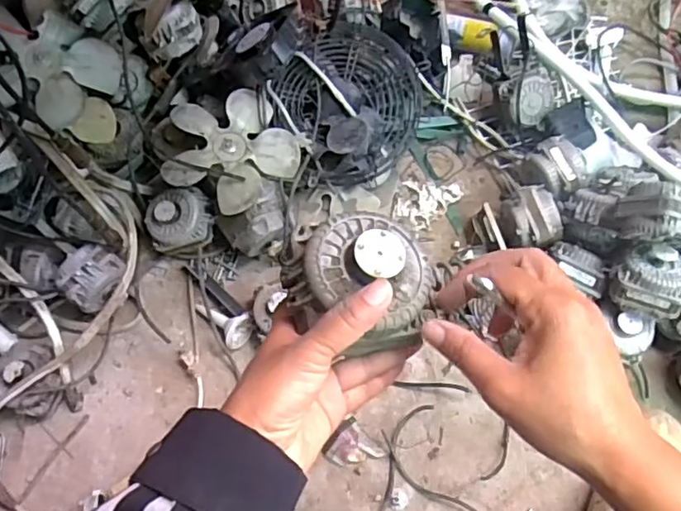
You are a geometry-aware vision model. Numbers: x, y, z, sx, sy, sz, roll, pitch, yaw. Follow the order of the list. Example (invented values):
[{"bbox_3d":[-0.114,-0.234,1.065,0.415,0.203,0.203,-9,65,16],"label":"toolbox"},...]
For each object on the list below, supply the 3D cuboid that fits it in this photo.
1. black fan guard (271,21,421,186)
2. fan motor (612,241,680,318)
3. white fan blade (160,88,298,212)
[{"bbox_3d":[0.023,-0.234,0.881,0.223,0.093,0.213,-39,85,-15],"label":"black fan guard"},{"bbox_3d":[0.392,0.033,0.763,0.083,0.064,0.082,21,68,10],"label":"fan motor"},{"bbox_3d":[-0.160,-0.149,0.837,0.173,0.047,0.173,0,66,1],"label":"white fan blade"}]

